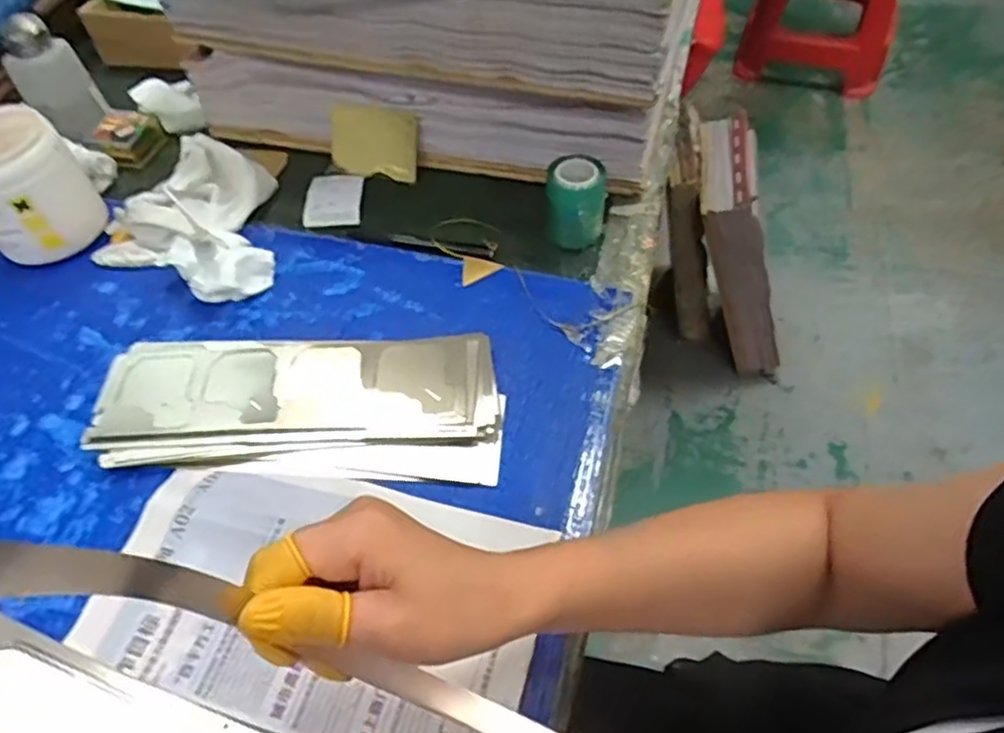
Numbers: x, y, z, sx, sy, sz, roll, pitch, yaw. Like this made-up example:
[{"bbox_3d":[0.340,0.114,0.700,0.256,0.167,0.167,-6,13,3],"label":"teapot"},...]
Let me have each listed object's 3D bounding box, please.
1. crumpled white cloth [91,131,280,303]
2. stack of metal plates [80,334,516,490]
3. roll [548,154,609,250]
[{"bbox_3d":[-0.267,-0.138,0.615,0.170,0.050,0.149,18,56,18],"label":"crumpled white cloth"},{"bbox_3d":[-0.147,0.021,0.501,0.289,0.032,0.121,0,52,5],"label":"stack of metal plates"},{"bbox_3d":[0.064,-0.140,0.584,0.047,0.071,0.041,-3,52,2],"label":"roll"}]

